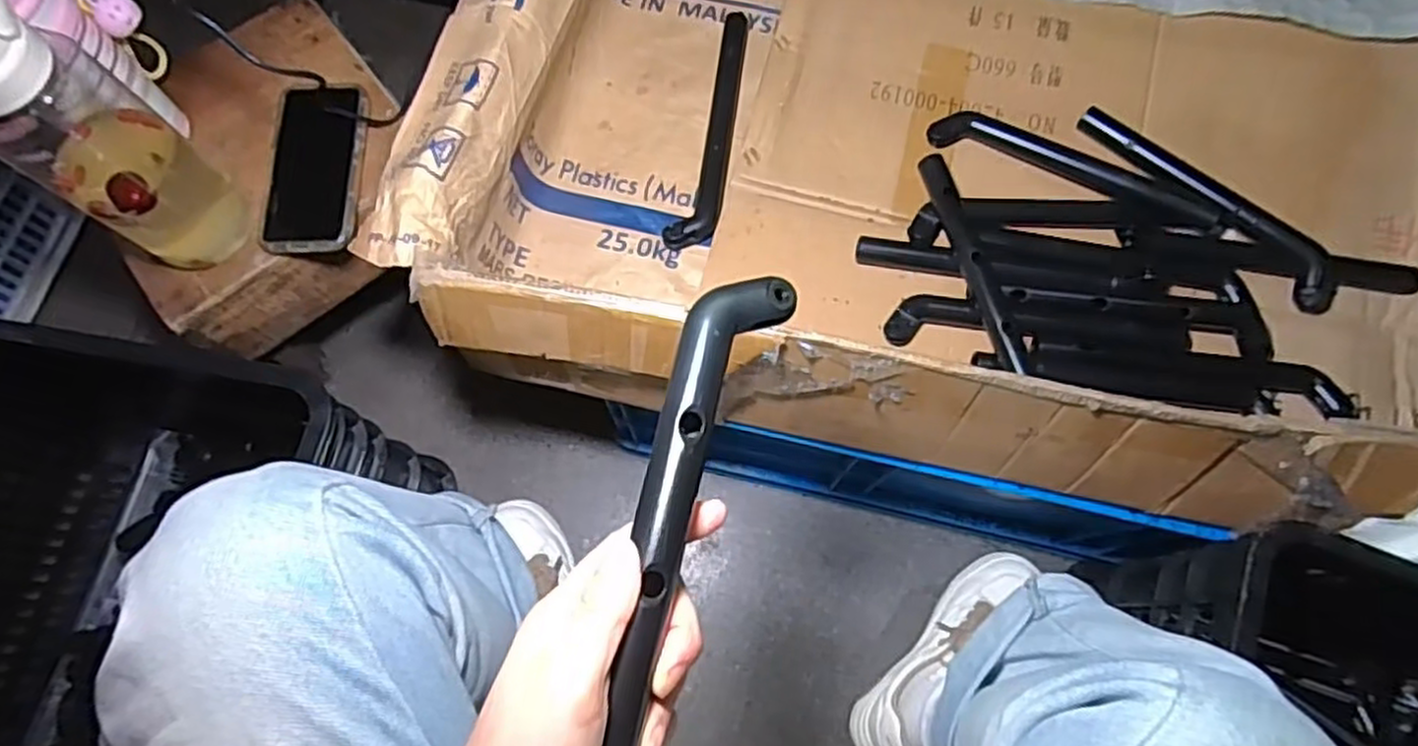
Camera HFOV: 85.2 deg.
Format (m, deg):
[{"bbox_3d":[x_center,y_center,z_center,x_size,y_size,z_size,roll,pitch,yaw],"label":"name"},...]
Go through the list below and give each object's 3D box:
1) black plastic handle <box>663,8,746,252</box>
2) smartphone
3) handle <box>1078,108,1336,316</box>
[{"bbox_3d":[0.009,-0.226,0.714,0.041,0.016,0.249,14,73,4],"label":"black plastic handle"},{"bbox_3d":[-0.350,-0.185,0.683,0.079,0.015,0.164,0,78,-1],"label":"smartphone"},{"bbox_3d":[0.433,-0.149,0.664,0.038,0.034,0.255,-41,77,-12],"label":"handle"}]

